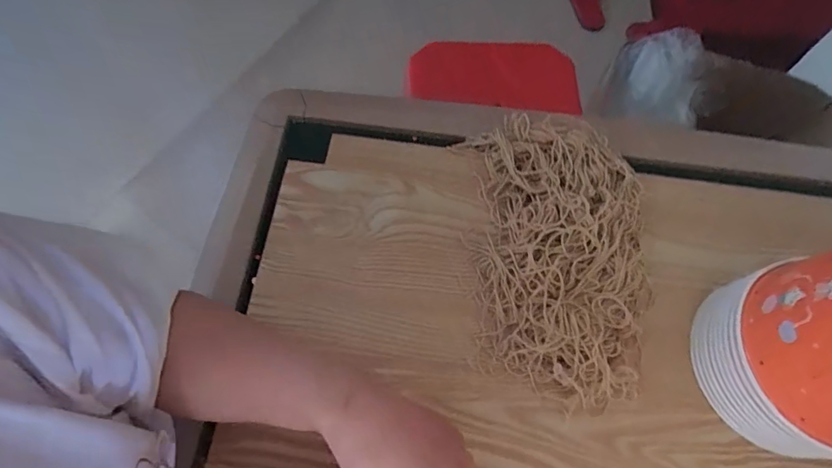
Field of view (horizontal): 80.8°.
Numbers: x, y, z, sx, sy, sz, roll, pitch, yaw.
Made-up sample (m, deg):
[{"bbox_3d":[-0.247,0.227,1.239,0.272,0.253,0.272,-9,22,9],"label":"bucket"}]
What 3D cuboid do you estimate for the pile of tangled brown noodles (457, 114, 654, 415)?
[{"bbox_3d":[0.139,0.017,0.481,0.188,0.054,0.285,8,68,3],"label":"pile of tangled brown noodles"}]

